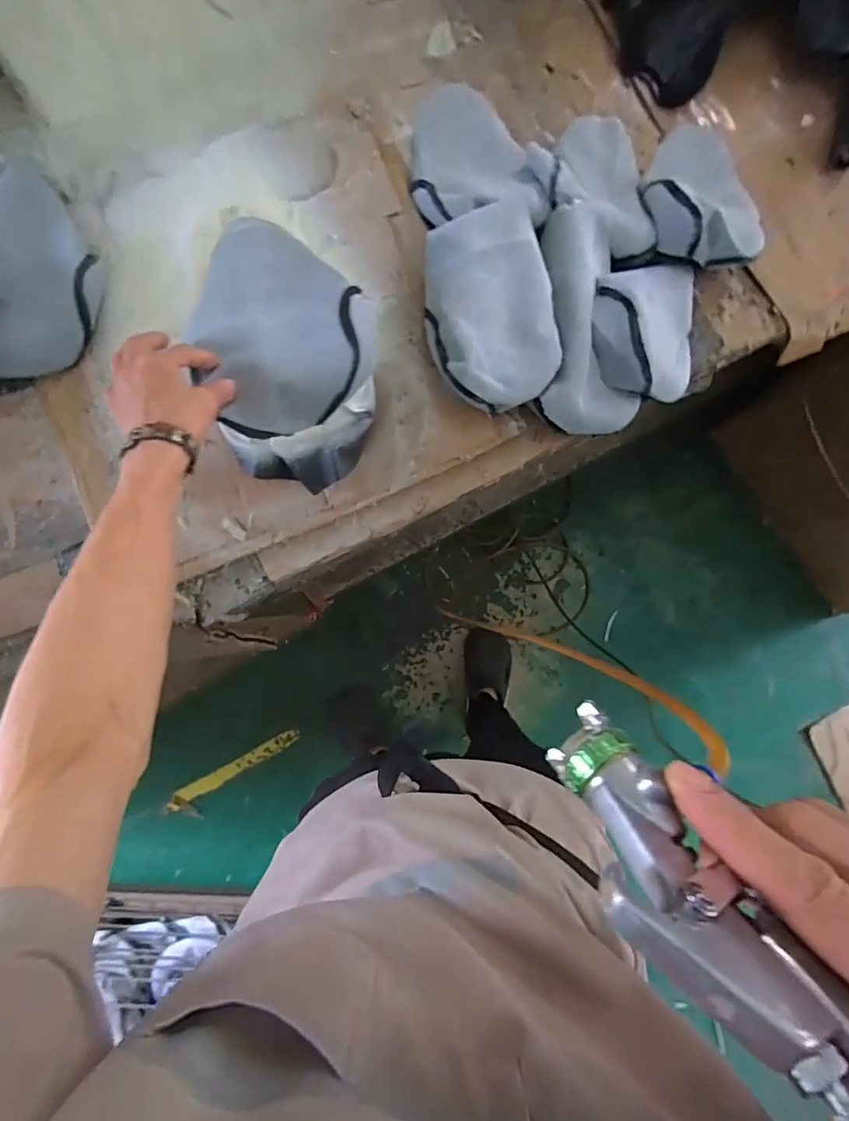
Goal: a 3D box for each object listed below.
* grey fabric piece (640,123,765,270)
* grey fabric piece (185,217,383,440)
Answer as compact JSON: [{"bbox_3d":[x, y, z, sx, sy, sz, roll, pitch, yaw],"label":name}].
[{"bbox_3d":[0.418,-0.561,0.773,0.169,0.068,0.298,13,64,0],"label":"grey fabric piece"},{"bbox_3d":[-0.163,-0.282,0.574,0.191,0.103,0.291,-17,85,-3],"label":"grey fabric piece"}]

